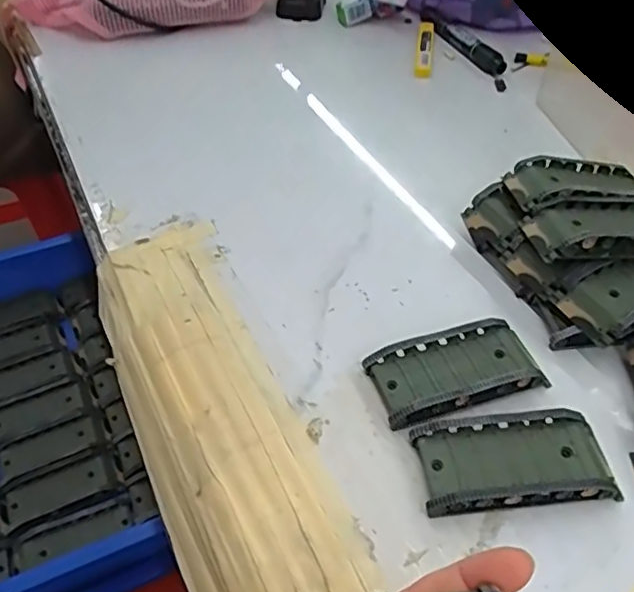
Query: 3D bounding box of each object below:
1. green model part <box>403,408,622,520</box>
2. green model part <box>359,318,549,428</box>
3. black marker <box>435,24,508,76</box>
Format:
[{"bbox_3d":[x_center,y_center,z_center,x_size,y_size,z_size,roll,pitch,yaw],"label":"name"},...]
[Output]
[{"bbox_3d":[0.099,0.082,0.295,0.095,0.018,0.045,-3,48,-4],"label":"green model part"},{"bbox_3d":[0.077,0.042,0.330,0.090,0.020,0.045,-14,49,-13],"label":"green model part"},{"bbox_3d":[0.156,-0.257,0.604,0.022,0.016,0.102,-14,50,-16],"label":"black marker"}]

